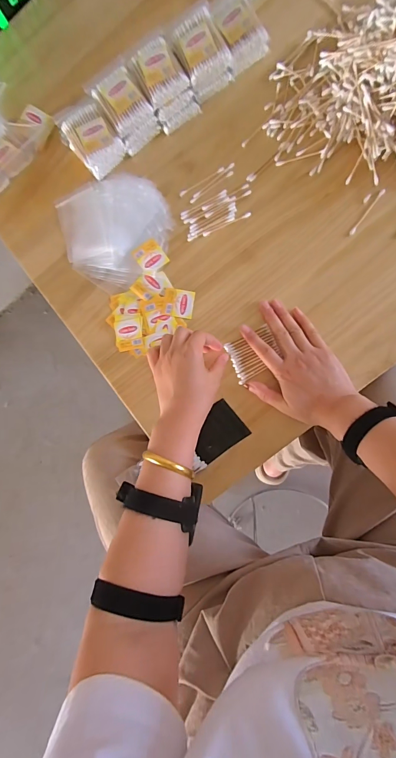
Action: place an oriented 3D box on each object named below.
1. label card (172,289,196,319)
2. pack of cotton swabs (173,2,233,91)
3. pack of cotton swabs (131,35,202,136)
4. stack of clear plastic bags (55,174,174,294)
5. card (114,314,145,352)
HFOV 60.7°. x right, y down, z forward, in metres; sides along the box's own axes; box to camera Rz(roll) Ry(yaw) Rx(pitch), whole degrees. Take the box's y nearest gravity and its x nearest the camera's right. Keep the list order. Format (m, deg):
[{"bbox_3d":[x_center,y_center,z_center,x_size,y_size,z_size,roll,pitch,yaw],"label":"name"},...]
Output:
[{"bbox_3d":[-0.021,-0.108,0.487,0.029,0.004,0.040,8,92,-3],"label":"label card"},{"bbox_3d":[0.004,-0.440,0.461,0.062,0.050,0.083,-23,87,8],"label":"pack of cotton swabs"},{"bbox_3d":[-0.048,-0.405,0.469,0.061,0.052,0.089,-32,86,7],"label":"pack of cotton swabs"},{"bbox_3d":[-0.128,-0.225,0.497,0.156,0.015,0.165,-45,84,6],"label":"stack of clear plastic bags"},{"bbox_3d":[-0.101,-0.069,0.497,0.041,0.006,0.053,-7,89,8],"label":"card"}]

